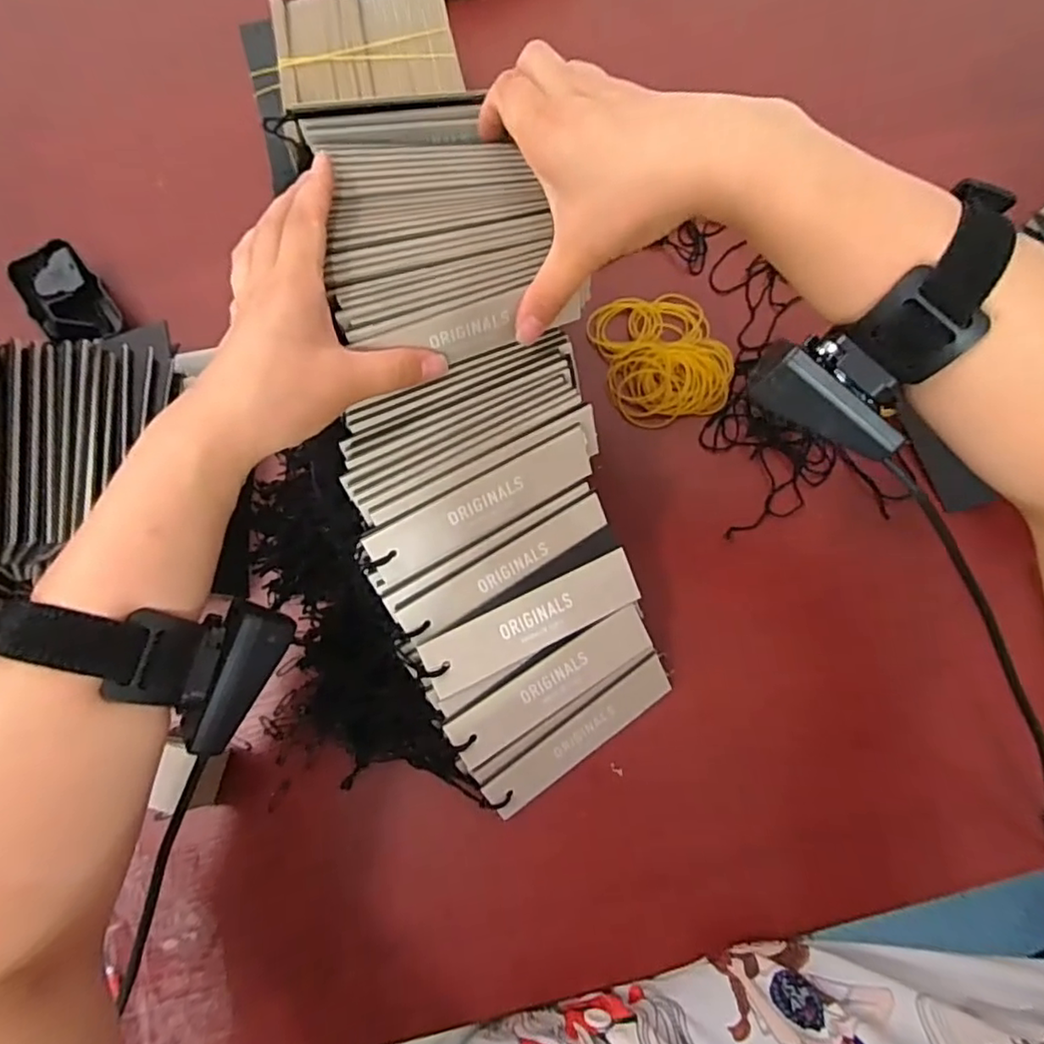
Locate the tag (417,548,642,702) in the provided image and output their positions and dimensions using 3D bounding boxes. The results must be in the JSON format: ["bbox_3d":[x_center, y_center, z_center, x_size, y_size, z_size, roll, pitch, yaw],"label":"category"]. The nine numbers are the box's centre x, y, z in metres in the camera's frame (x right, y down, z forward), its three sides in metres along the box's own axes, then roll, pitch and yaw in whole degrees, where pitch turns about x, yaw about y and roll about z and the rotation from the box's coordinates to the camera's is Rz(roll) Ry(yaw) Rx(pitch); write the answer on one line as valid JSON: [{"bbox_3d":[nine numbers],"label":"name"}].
[{"bbox_3d":[0.007,0.055,0.338,0.125,0.004,0.033,-24,100,-12],"label":"tag"}]

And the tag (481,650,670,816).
[{"bbox_3d":[0.035,0.127,0.360,0.125,0.004,0.030,-34,117,-10],"label":"tag"}]

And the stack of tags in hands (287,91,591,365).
[{"bbox_3d":[-0.047,-0.164,0.332,0.115,0.027,0.154,-12,71,-5],"label":"stack of tags in hands"}]

